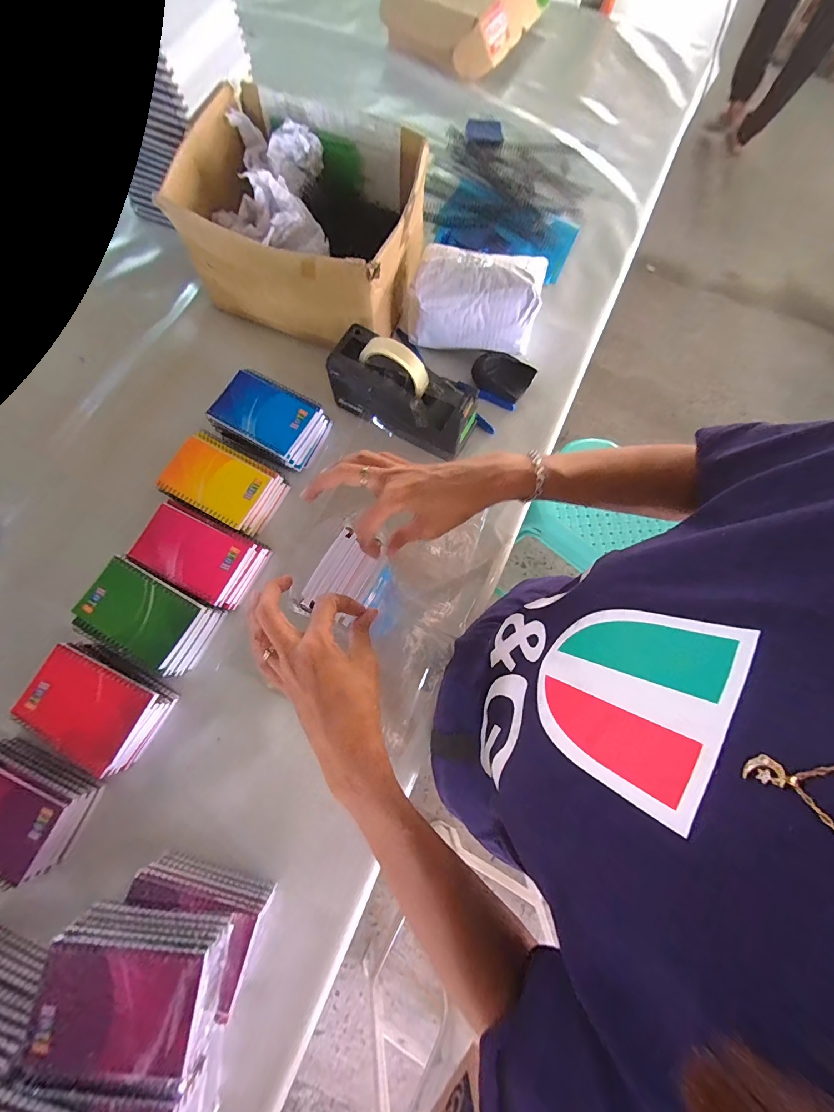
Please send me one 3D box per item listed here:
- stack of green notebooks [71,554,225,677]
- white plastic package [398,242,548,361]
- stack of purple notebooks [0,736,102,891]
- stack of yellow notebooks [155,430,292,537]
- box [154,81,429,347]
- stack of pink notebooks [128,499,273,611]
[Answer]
[{"bbox_3d":[-0.323,0.076,0.483,0.142,0.055,0.097,28,76,6],"label":"stack of green notebooks"},{"bbox_3d":[0.081,-0.370,0.585,0.190,0.102,0.101,12,75,2],"label":"white plastic package"},{"bbox_3d":[-0.444,0.274,0.432,0.136,0.045,0.102,23,76,5],"label":"stack of purple notebooks"},{"bbox_3d":[-0.258,-0.096,0.528,0.135,0.041,0.097,29,76,6],"label":"stack of yellow notebooks"},{"bbox_3d":[-0.155,-0.474,0.576,0.303,0.146,0.264,15,75,3],"label":"box"},{"bbox_3d":[-0.277,0.000,0.515,0.136,0.058,0.093,26,76,5],"label":"stack of pink notebooks"}]

